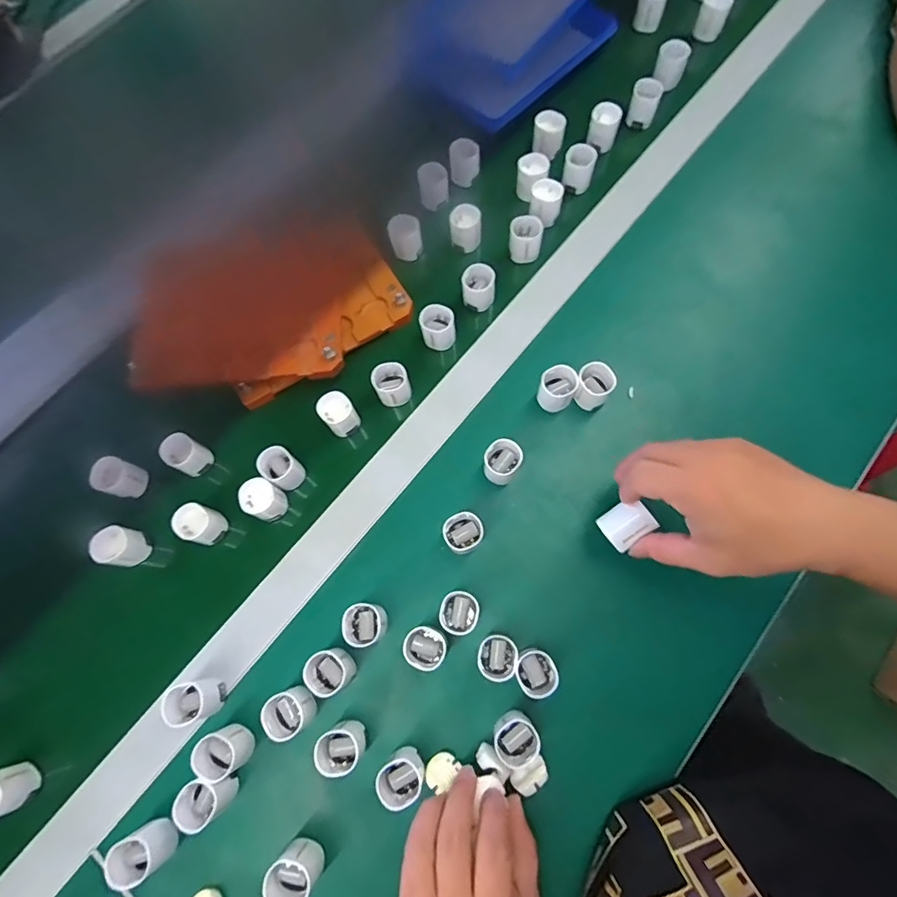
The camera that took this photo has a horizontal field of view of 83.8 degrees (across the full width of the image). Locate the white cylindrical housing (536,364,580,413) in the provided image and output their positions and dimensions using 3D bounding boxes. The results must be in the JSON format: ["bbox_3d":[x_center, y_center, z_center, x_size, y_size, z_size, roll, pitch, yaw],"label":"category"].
[{"bbox_3d":[0.095,-0.053,0.436,0.030,0.032,0.031,0,76,2],"label":"white cylindrical housing"}]

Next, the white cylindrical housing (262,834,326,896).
[{"bbox_3d":[-0.104,0.290,0.343,0.031,0.044,0.029,0,76,2],"label":"white cylindrical housing"}]

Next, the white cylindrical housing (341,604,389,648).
[{"bbox_3d":[-0.064,0.136,0.388,0.029,0.029,0.030,0,76,2],"label":"white cylindrical housing"}]

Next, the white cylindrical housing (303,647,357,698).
[{"bbox_3d":[-0.090,0.168,0.379,0.028,0.031,0.031,-36,78,-7],"label":"white cylindrical housing"}]

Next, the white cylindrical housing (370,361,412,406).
[{"bbox_3d":[-0.052,-0.057,0.460,0.031,0.040,0.030,-17,76,-2],"label":"white cylindrical housing"}]

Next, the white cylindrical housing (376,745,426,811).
[{"bbox_3d":[-0.033,0.234,0.359,0.029,0.035,0.029,0,76,2],"label":"white cylindrical housing"}]

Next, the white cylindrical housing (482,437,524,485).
[{"bbox_3d":[0.045,0.011,0.421,0.029,0.032,0.032,40,81,10],"label":"white cylindrical housing"}]

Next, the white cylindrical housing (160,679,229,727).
[{"bbox_3d":[-0.191,0.190,0.378,0.035,0.031,0.028,-17,76,-2],"label":"white cylindrical housing"}]

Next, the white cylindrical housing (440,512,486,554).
[{"bbox_3d":[0.012,0.068,0.405,0.031,0.029,0.030,0,76,2],"label":"white cylindrical housing"}]

